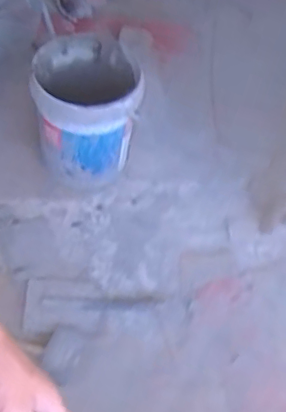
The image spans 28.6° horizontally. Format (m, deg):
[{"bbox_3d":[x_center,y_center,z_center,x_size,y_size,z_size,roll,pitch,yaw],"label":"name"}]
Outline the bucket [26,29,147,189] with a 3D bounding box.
[{"bbox_3d":[-0.176,-0.267,1.693,0.300,0.365,0.321,9,52,-3],"label":"bucket"}]

